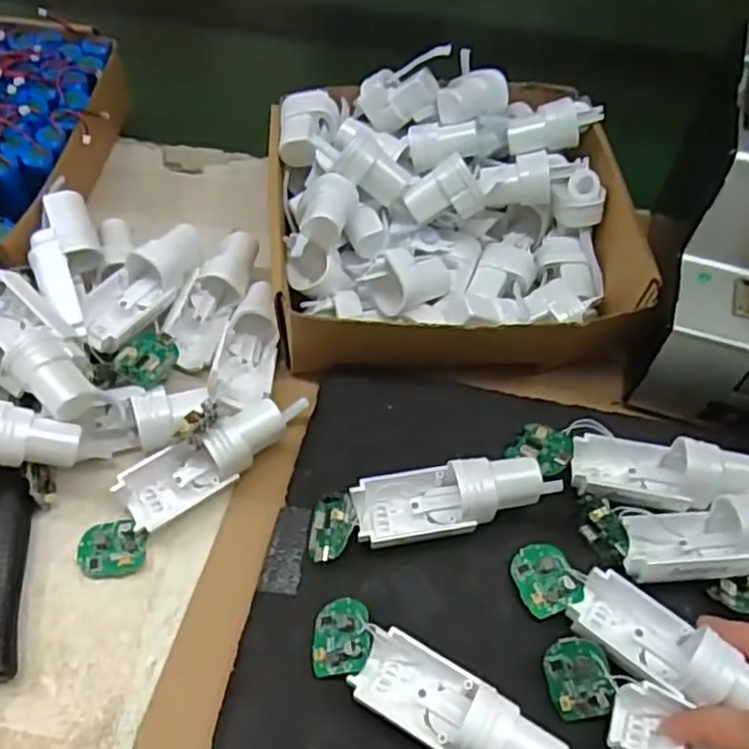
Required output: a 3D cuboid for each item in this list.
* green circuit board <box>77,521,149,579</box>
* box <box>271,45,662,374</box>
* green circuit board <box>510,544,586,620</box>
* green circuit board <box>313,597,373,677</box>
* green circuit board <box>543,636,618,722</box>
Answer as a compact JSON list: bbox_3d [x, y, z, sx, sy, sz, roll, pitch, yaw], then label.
[{"bbox_3d":[-0.136,0.090,0.371,0.035,0.006,0.028,1,56,-2],"label":"green circuit board"},{"bbox_3d":[0.045,-0.102,0.443,0.211,0.069,0.203,-2,57,-4],"label":"box"},{"bbox_3d":[0.084,0.100,0.352,0.029,0.006,0.034,-22,60,-16],"label":"green circuit board"},{"bbox_3d":[-0.015,0.122,0.334,0.030,0.008,0.035,-14,49,20],"label":"green circuit board"},{"bbox_3d":[0.092,0.136,0.321,0.027,0.004,0.033,-17,76,19],"label":"green circuit board"}]

